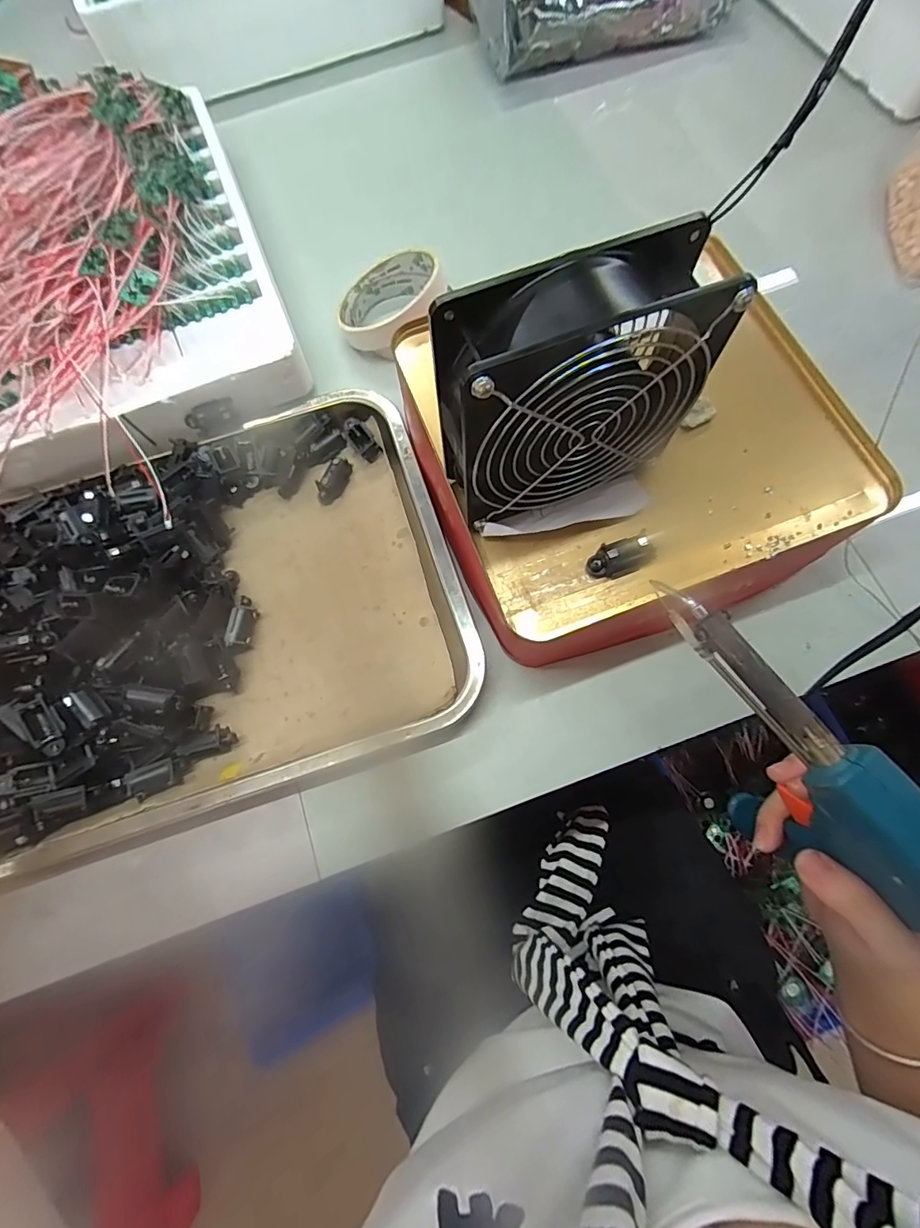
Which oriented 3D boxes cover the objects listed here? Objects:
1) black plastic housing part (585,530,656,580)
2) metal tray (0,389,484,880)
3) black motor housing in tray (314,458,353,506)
[{"bbox_3d":[0.090,-0.032,0.271,0.038,0.015,0.017,-22,73,-4],"label":"black plastic housing part"},{"bbox_3d":[-0.179,-0.006,0.318,0.344,0.034,0.260,-18,73,-3],"label":"metal tray"},{"bbox_3d":[-0.092,-0.098,0.365,0.016,0.010,0.036,36,78,13],"label":"black motor housing in tray"}]

